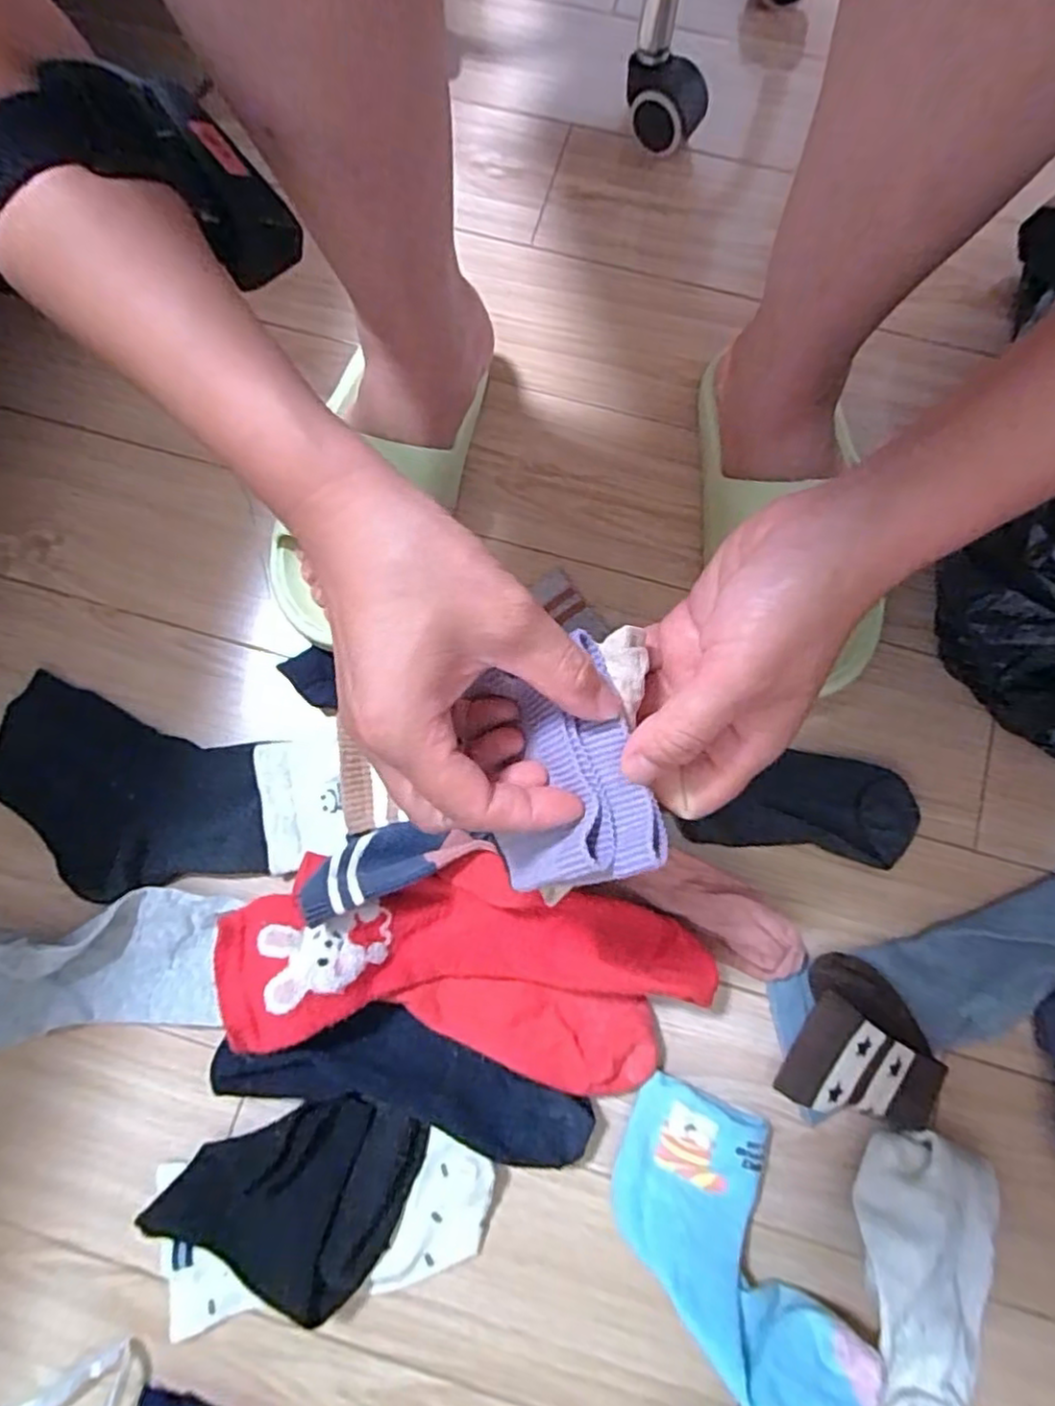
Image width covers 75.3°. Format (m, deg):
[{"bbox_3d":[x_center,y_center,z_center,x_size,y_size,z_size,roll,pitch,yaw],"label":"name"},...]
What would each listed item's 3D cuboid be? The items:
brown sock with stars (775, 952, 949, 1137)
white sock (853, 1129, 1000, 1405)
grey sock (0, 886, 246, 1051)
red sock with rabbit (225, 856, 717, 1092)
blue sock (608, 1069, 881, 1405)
[{"bbox_3d":[0.201,0.203,0.403,0.076,0.026,0.087,18,80,4],"label":"brown sock with stars"},{"bbox_3d":[0.219,0.317,0.373,0.082,0.046,0.145,8,79,2],"label":"white sock"},{"bbox_3d":[-0.292,0.169,0.414,0.221,0.027,0.085,-12,79,-2],"label":"grey sock"},{"bbox_3d":[-0.034,0.153,0.400,0.279,0.055,0.120,10,79,3],"label":"red sock with rabbit"},{"bbox_3d":[0.104,0.292,0.371,0.092,0.070,0.151,-23,80,-4],"label":"blue sock"}]

